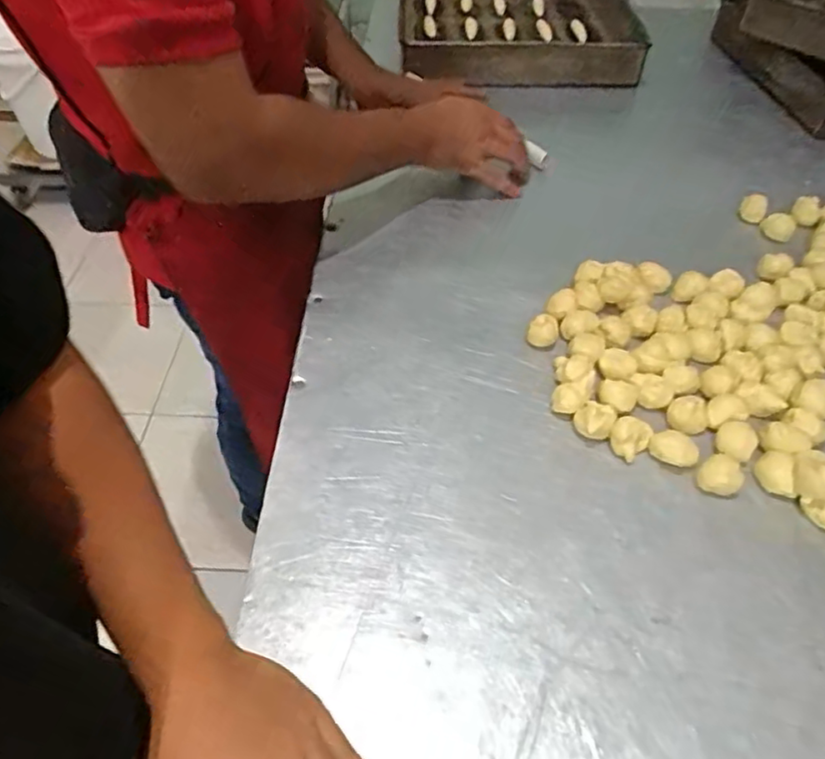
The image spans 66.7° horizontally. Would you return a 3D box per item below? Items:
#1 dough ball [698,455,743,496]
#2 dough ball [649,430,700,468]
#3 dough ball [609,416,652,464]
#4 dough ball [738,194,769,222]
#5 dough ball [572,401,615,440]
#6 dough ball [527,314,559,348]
[{"bbox_3d":[0.235,0.075,0.478,0.029,0.019,0.028,0,49,0],"label":"dough ball"},{"bbox_3d":[0.206,0.055,0.495,0.036,0.017,0.024,19,52,15],"label":"dough ball"},{"bbox_3d":[0.174,0.045,0.500,0.030,0.021,0.026,-34,57,-26],"label":"dough ball"},{"bbox_3d":[0.386,-0.196,0.708,0.027,0.030,0.021,24,53,19],"label":"dough ball"},{"bbox_3d":[0.147,0.034,0.507,0.030,0.023,0.029,0,49,0],"label":"dough ball"},{"bbox_3d":[0.119,-0.046,0.570,0.027,0.029,0.023,12,50,9],"label":"dough ball"}]

